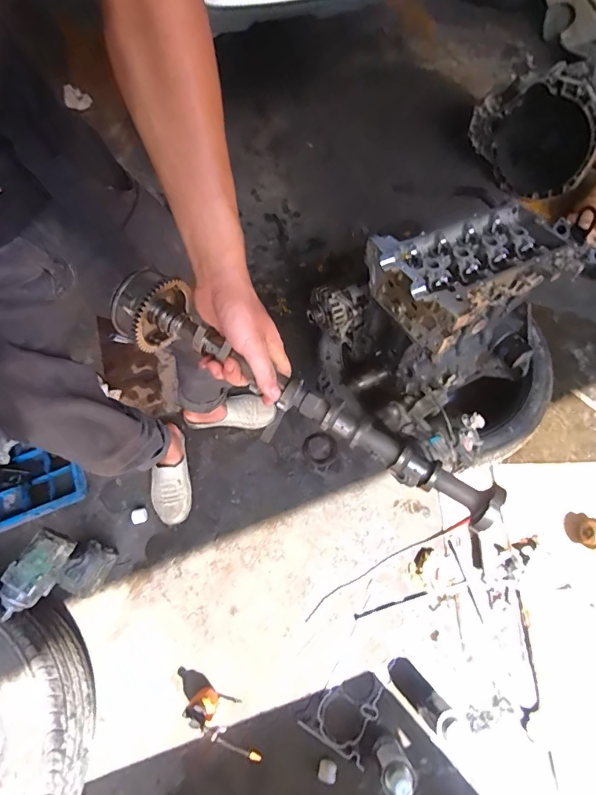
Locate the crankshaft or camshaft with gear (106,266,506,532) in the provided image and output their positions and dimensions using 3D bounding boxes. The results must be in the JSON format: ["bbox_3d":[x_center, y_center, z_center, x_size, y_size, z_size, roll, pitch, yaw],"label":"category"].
[{"bbox_3d":[-0.001,0.000,0.429,0.429,0.067,0.074,31,73,9],"label":"crankshaft or camshaft with gear"}]

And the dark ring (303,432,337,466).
[{"bbox_3d":[0.063,0.146,1.173,0.096,0.023,0.088,-1,69,1],"label":"dark ring"}]

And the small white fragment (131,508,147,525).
[{"bbox_3d":[-0.431,0.321,1.123,0.040,0.020,0.040,-17,69,-5],"label":"small white fragment"}]

